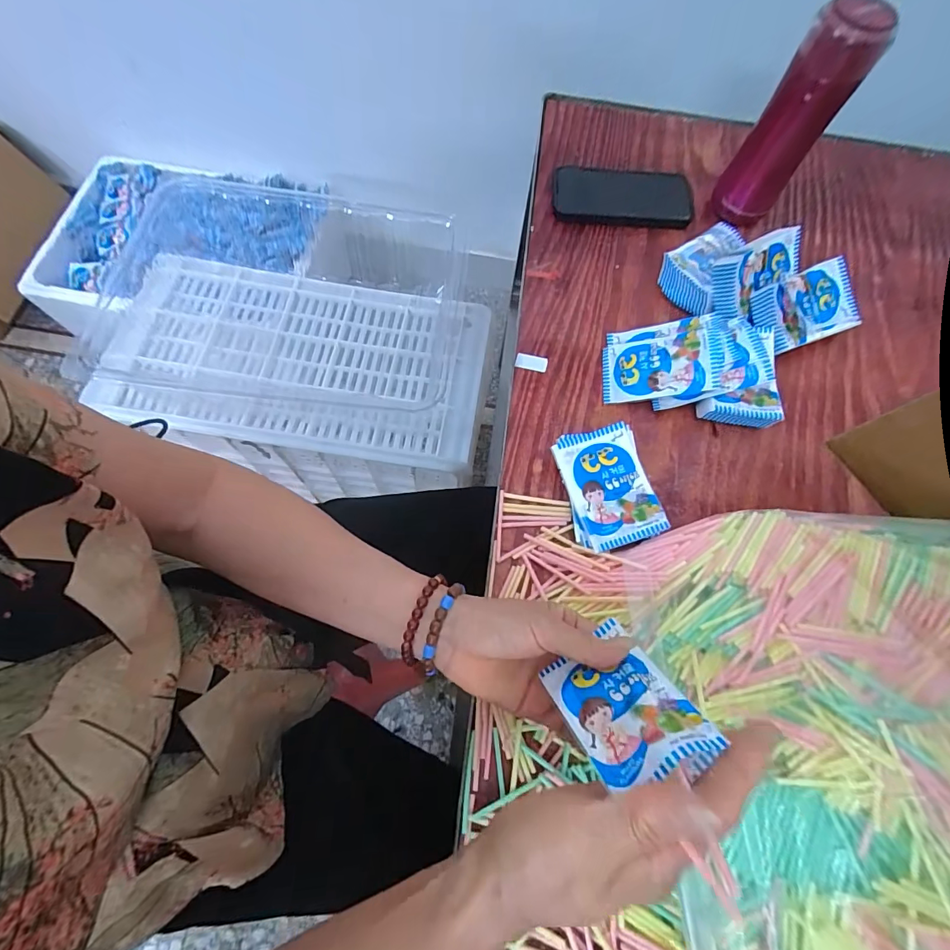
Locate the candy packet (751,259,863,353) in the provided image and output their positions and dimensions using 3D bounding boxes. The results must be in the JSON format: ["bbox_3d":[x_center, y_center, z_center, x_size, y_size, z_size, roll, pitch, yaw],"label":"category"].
[{"bbox_3d":[0.346,-0.174,0.461,0.104,0.013,0.071,-22,93,-6],"label":"candy packet"}]

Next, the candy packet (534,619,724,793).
[{"bbox_3d":[0.083,0.131,0.259,0.063,0.100,0.011,-30,107,-5],"label":"candy packet"}]

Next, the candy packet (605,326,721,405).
[{"bbox_3d":[0.181,-0.107,0.432,0.107,0.012,0.063,-4,77,23],"label":"candy packet"}]

